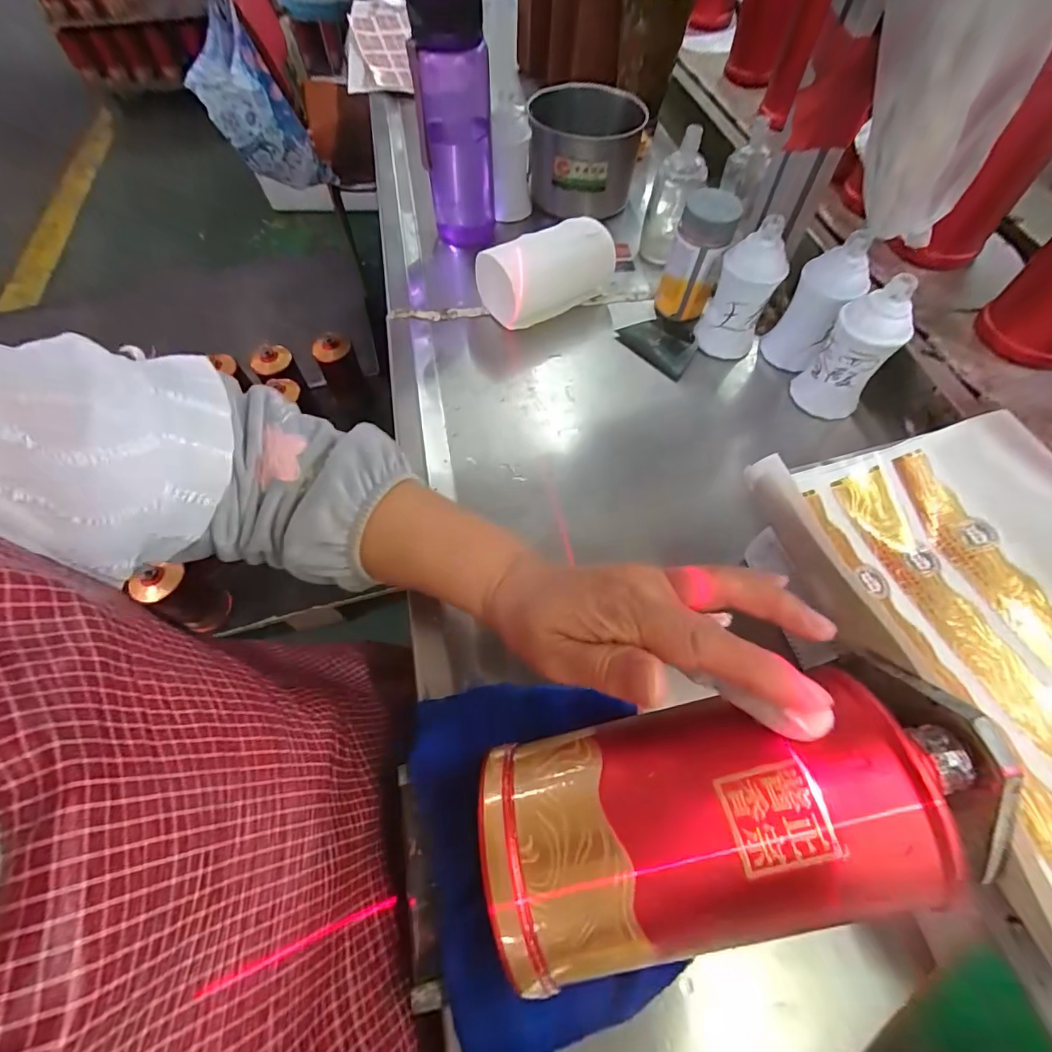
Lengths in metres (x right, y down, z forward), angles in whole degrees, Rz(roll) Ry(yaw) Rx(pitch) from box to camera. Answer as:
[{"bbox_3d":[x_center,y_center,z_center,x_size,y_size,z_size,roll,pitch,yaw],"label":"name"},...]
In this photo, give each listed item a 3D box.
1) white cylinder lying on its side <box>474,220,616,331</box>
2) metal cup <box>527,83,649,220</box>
[{"bbox_3d":[0.025,-0.263,0.505,0.145,0.061,0.069,-25,63,-12],"label":"white cylinder lying on its side"},{"bbox_3d":[0.072,-0.460,0.596,0.135,0.092,0.120,3,61,3],"label":"metal cup"}]

